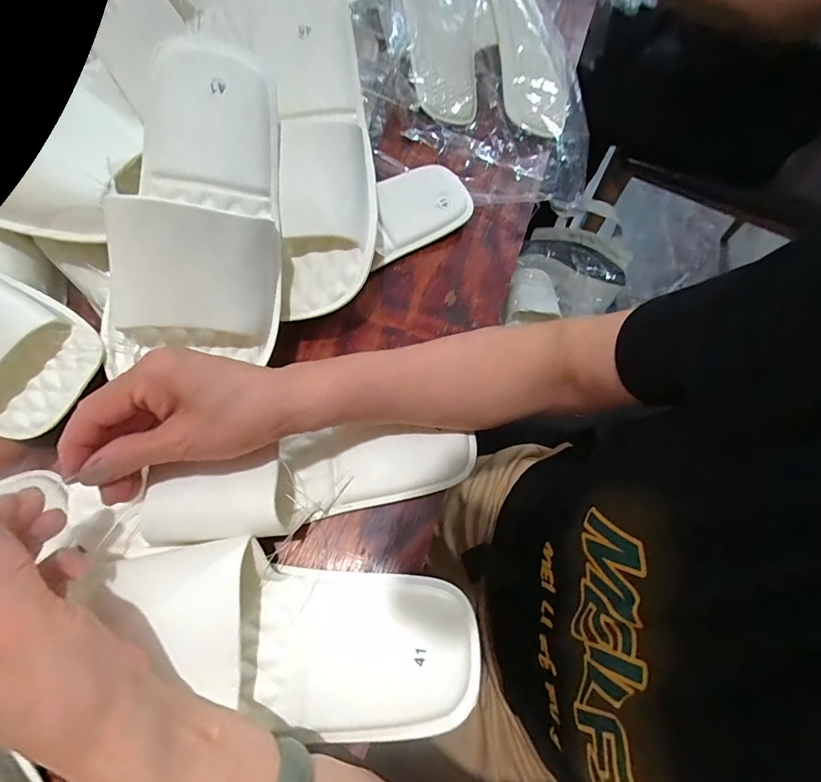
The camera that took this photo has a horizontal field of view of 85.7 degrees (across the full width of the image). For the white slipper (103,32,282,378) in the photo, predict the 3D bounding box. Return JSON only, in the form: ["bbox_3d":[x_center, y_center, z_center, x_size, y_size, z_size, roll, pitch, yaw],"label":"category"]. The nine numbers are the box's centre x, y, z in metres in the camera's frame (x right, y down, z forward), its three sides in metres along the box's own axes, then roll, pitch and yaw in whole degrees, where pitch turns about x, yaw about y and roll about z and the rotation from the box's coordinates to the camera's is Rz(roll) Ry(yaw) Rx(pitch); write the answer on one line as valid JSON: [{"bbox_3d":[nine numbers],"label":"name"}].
[{"bbox_3d":[-0.137,-0.126,0.288,0.096,0.072,0.202,3,80,-2],"label":"white slipper"}]

